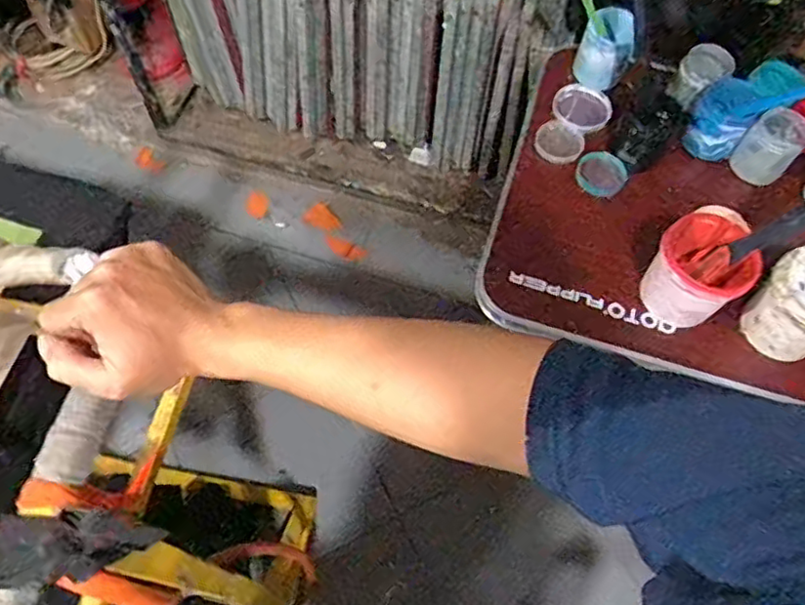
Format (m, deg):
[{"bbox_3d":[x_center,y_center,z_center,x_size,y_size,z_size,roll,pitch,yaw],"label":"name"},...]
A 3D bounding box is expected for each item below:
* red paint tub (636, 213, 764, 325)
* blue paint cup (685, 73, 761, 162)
[{"bbox_3d":[0.426,-0.050,0.951,0.133,0.109,0.153,30,68,12],"label":"red paint tub"},{"bbox_3d":[0.530,-0.311,1.093,0.092,0.095,0.105,26,67,11],"label":"blue paint cup"}]

